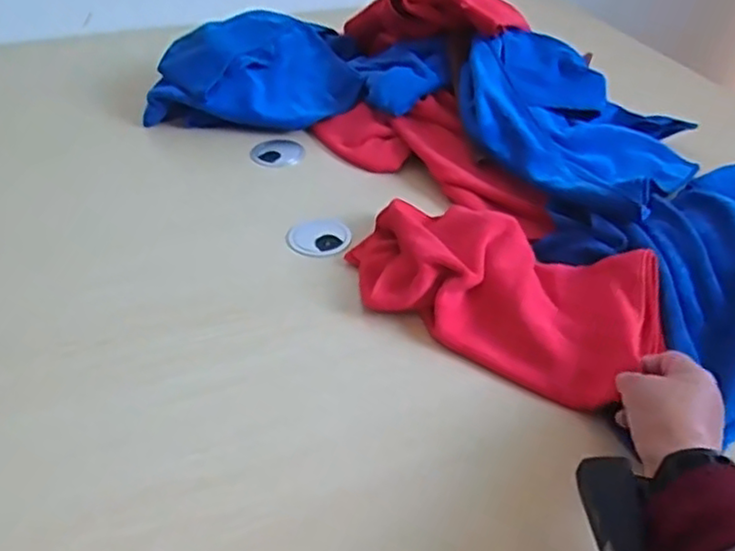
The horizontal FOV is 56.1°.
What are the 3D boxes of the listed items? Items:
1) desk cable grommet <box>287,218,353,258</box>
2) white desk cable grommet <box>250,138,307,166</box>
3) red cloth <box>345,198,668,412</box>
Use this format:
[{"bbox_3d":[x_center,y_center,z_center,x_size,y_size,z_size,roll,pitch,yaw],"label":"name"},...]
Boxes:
[{"bbox_3d":[-0.050,-0.040,0.743,0.068,0.005,0.064,1,39,0],"label":"desk cable grommet"},{"bbox_3d":[-0.113,-0.157,0.884,0.063,0.010,0.057,-24,45,-28],"label":"white desk cable grommet"},{"bbox_3d":[0.121,0.004,0.646,0.303,0.048,0.166,26,48,30],"label":"red cloth"}]

